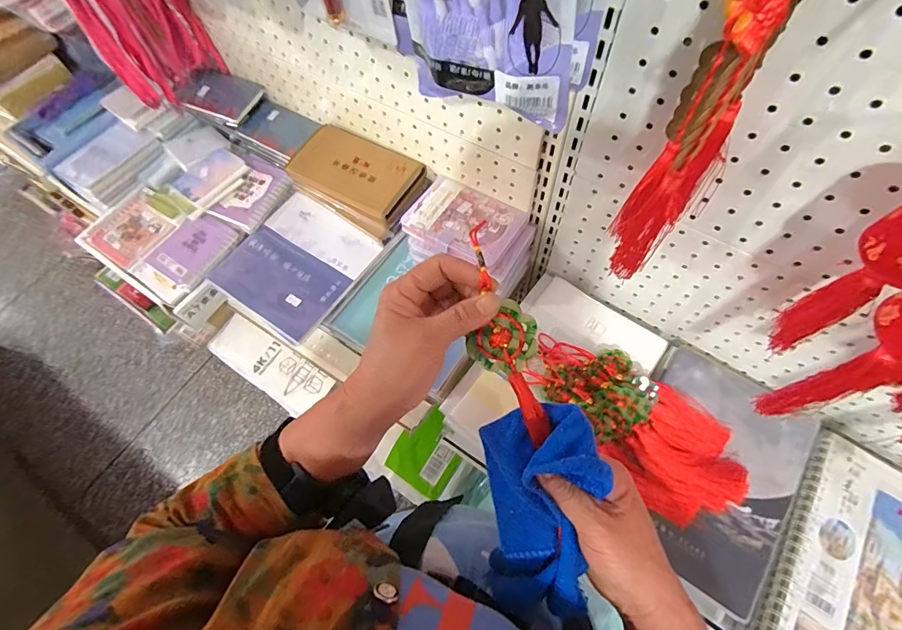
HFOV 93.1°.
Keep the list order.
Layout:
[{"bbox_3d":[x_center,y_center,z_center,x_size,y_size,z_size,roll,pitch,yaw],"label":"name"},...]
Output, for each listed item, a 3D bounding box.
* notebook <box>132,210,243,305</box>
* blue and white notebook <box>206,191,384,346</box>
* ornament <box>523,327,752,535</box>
[{"bbox_3d":[-0.399,-0.092,0.645,0.095,0.018,0.147,35,80,12],"label":"notebook"},{"bbox_3d":[-0.225,-0.075,0.624,0.183,0.017,0.188,33,71,16],"label":"blue and white notebook"},{"bbox_3d":[0.229,0.123,0.518,0.142,0.049,0.271,-40,69,-15],"label":"ornament"}]

